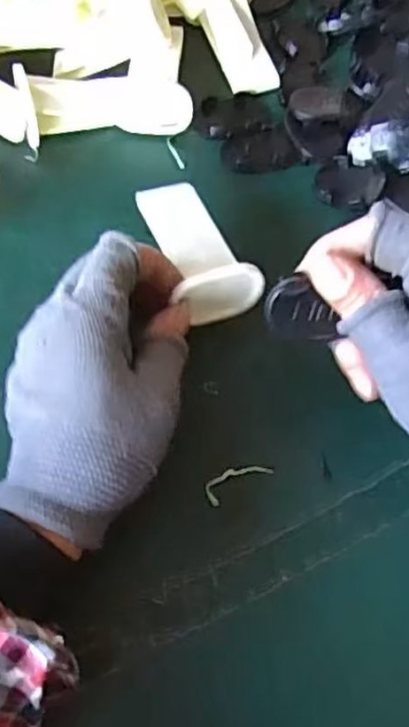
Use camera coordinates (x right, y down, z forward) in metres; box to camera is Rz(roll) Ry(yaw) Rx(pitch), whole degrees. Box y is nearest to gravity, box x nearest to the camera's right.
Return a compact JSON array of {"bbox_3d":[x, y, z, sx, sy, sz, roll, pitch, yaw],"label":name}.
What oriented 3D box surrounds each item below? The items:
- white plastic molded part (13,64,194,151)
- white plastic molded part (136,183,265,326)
[{"bbox_3d":[-0.058,-0.153,0.407,0.097,0.031,0.033,-8,66,-5],"label":"white plastic molded part"},{"bbox_3d":[-0.005,-0.061,0.347,0.037,0.020,0.087,-23,60,-12],"label":"white plastic molded part"}]

